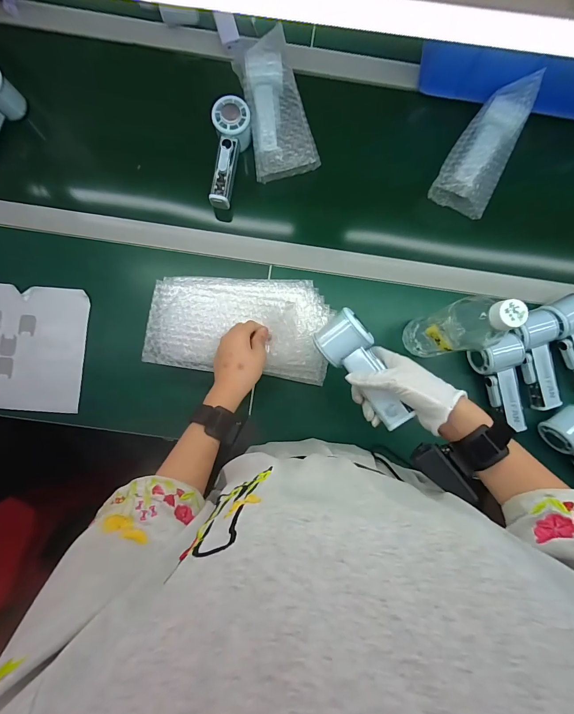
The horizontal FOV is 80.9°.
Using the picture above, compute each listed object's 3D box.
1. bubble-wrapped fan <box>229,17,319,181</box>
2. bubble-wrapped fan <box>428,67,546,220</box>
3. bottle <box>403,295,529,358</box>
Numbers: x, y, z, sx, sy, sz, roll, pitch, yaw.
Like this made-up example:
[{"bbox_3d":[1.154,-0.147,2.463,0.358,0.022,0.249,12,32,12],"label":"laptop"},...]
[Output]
[{"bbox_3d":[-0.019,-0.394,0.536,0.097,0.057,0.191,-14,86,-4],"label":"bubble-wrapped fan"},{"bbox_3d":[0.320,-0.337,0.539,0.095,0.063,0.197,27,85,-1],"label":"bubble-wrapped fan"},{"bbox_3d":[0.220,-0.035,0.440,0.062,0.218,0.055,-2,86,-3],"label":"bottle"}]

